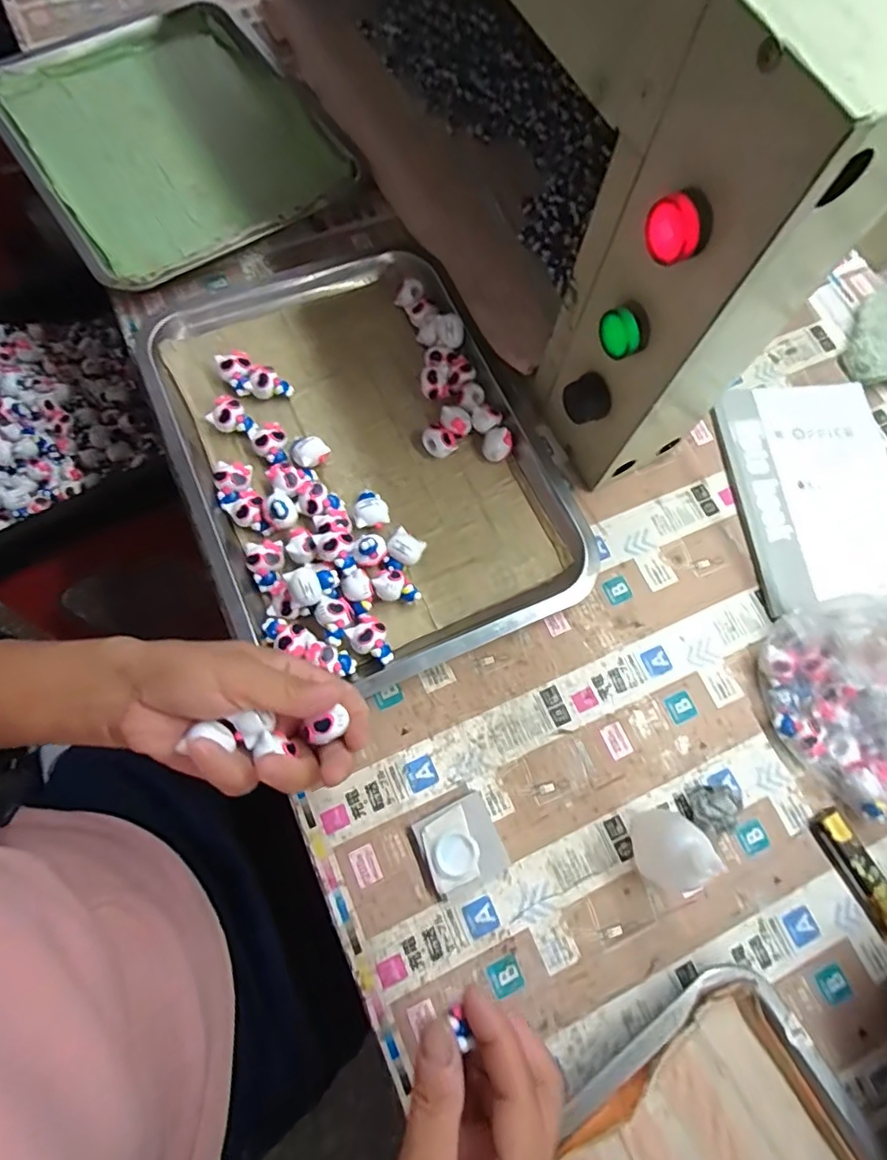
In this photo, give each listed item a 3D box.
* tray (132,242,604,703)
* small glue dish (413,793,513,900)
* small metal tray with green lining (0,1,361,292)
[{"bbox_3d":[-0.064,-0.099,0.440,0.271,0.040,0.353,-25,76,-10],"label":"tray"},{"bbox_3d":[0.012,0.174,0.367,0.050,0.014,0.052,-22,76,-9],"label":"small glue dish"},{"bbox_3d":[-0.262,-0.427,0.547,0.265,0.035,0.335,-32,75,-15],"label":"small metal tray with green lining"}]

